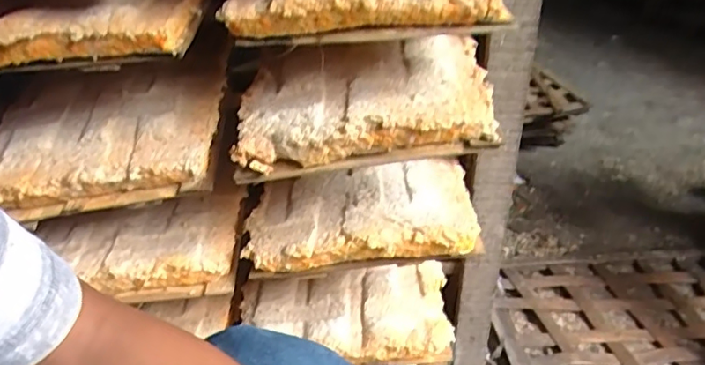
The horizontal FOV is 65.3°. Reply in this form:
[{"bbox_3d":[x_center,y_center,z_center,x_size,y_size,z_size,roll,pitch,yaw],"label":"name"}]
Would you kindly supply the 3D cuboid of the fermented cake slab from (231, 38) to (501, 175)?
[{"bbox_3d":[0.012,-0.083,0.511,0.223,0.057,0.159,-3,29,2],"label":"fermented cake slab"}]

